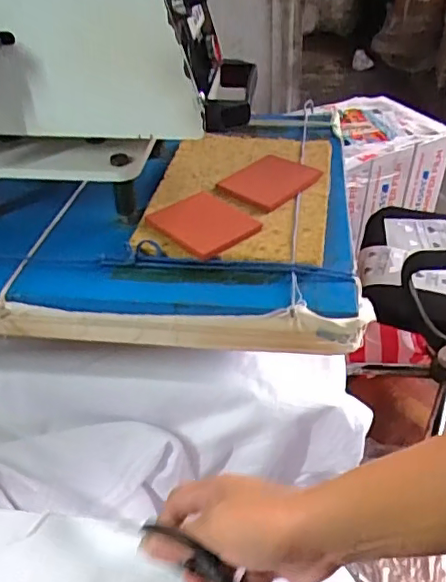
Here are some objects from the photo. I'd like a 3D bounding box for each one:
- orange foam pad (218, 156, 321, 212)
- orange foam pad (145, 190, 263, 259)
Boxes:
[{"bbox_3d":[0.050,-0.120,0.598,0.081,0.009,0.101,31,50,34],"label":"orange foam pad"},{"bbox_3d":[-0.020,-0.066,0.538,0.079,0.007,0.090,-30,47,-29],"label":"orange foam pad"}]

